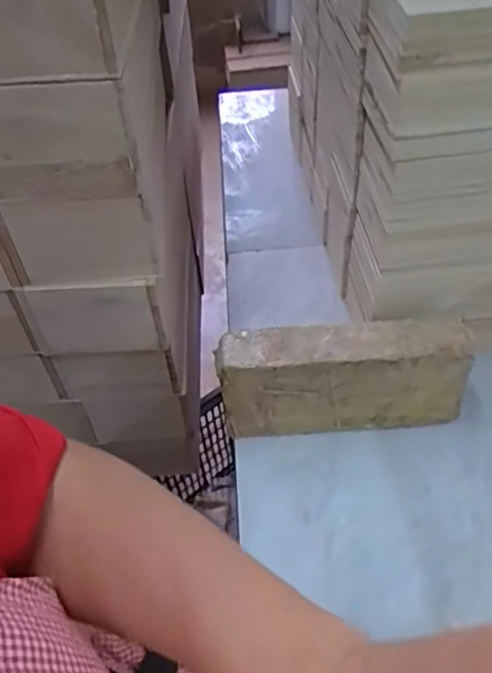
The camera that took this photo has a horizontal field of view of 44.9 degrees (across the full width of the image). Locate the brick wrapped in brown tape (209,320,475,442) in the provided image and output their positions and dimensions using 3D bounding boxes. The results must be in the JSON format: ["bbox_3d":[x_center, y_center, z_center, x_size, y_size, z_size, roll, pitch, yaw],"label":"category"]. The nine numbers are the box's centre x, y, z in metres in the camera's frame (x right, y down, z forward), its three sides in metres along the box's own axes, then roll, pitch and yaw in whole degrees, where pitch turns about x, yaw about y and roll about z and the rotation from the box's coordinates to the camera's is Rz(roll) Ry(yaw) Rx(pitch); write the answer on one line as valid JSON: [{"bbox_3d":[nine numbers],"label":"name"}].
[{"bbox_3d":[0.084,0.040,0.526,0.204,0.107,0.046,-5,48,0],"label":"brick wrapped in brown tape"}]

